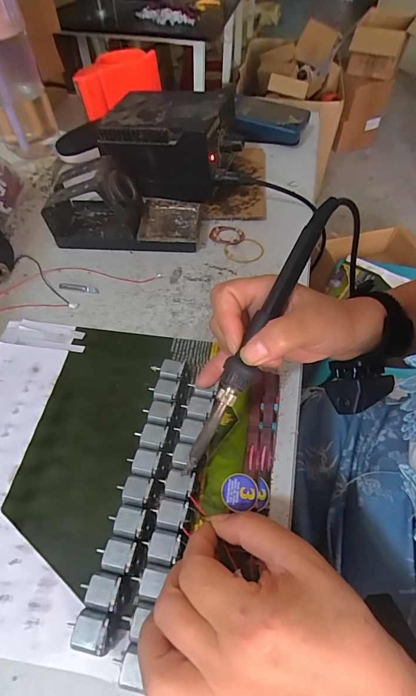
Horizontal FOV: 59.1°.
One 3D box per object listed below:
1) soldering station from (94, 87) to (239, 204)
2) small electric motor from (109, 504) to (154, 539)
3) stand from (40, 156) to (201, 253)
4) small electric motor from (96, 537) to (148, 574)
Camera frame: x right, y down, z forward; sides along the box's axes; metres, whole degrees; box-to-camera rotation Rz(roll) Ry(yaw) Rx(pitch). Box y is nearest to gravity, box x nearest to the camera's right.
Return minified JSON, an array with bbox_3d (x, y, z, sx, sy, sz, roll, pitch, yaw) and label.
[{"bbox_3d":[-0.043,-0.252,0.458,0.160,0.094,0.107,11,56,8],"label":"soldering station"},{"bbox_3d":[-0.052,0.115,0.242,0.027,0.013,0.018,9,55,6],"label":"small electric motor"},{"bbox_3d":[-0.093,-0.161,0.410,0.162,0.074,0.073,4,55,3],"label":"stand"},{"bbox_3d":[-0.055,0.130,0.230,0.029,0.012,0.019,1,55,1],"label":"small electric motor"}]

